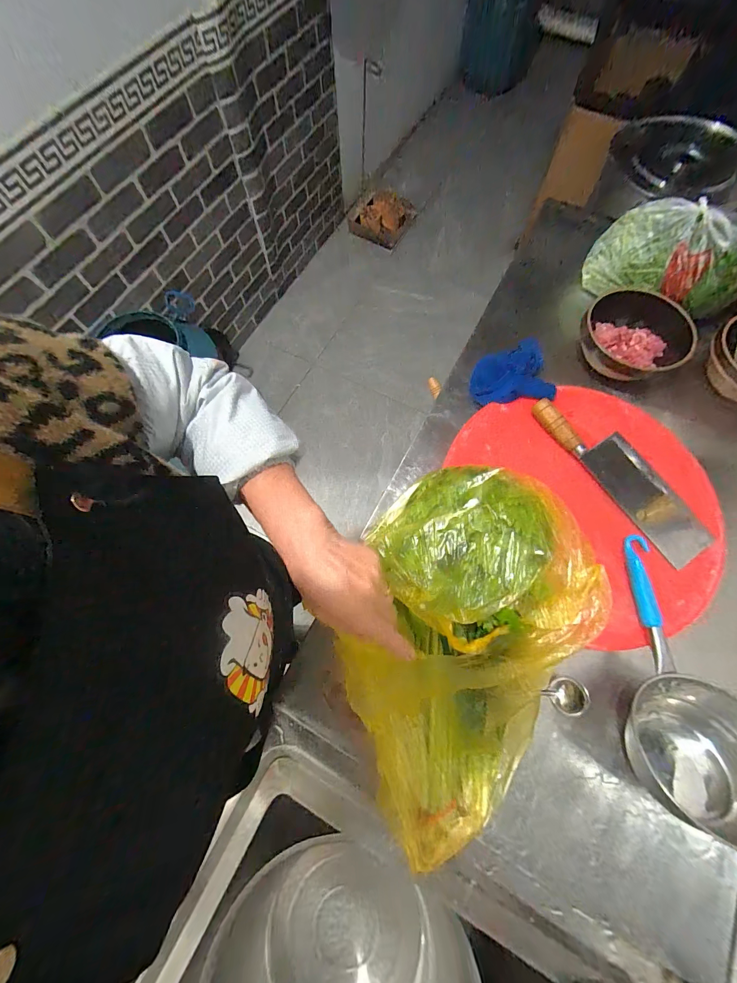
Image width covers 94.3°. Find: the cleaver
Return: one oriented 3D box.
[{"bbox_3d":[0.385,-0.035,0.518,0.089,0.024,0.300,-33,74,-10],"label":"cleaver"}]

